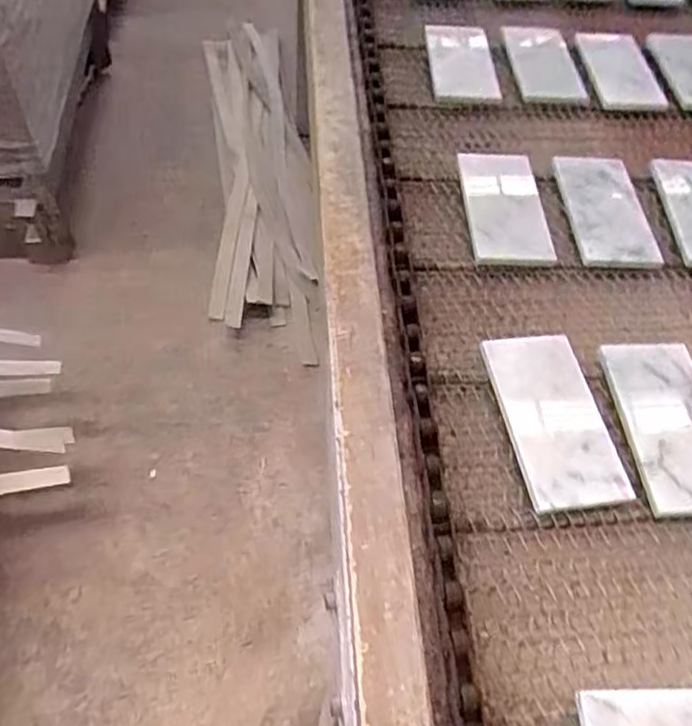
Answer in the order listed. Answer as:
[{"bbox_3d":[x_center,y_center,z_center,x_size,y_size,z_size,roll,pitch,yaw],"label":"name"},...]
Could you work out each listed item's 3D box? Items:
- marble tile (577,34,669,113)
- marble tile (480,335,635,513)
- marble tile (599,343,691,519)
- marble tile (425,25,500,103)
[{"bbox_3d":[0.353,-0.389,0.864,0.083,0.016,0.154,-4,53,-6],"label":"marble tile"},{"bbox_3d":[0.169,0.043,0.541,0.075,0.008,0.154,-12,59,2],"label":"marble tile"},{"bbox_3d":[0.270,0.048,0.548,0.085,0.007,0.158,-1,55,-7],"label":"marble tile"},{"bbox_3d":[0.150,-0.404,0.876,0.083,0.013,0.200,-3,52,4],"label":"marble tile"}]

